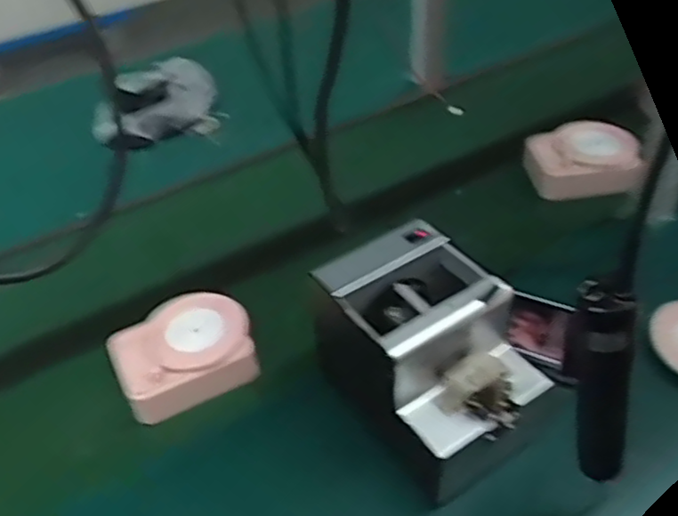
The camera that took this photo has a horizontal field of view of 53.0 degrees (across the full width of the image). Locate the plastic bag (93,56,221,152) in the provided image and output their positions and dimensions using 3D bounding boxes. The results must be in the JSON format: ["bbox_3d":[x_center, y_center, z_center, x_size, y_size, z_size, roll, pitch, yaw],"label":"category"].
[{"bbox_3d":[-0.292,-0.239,1.065,0.194,0.086,0.125,-10,42,-6],"label":"plastic bag"}]

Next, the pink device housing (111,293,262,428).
[{"bbox_3d":[-0.158,0.094,0.694,0.135,0.052,0.106,-17,44,-14],"label":"pink device housing"}]

